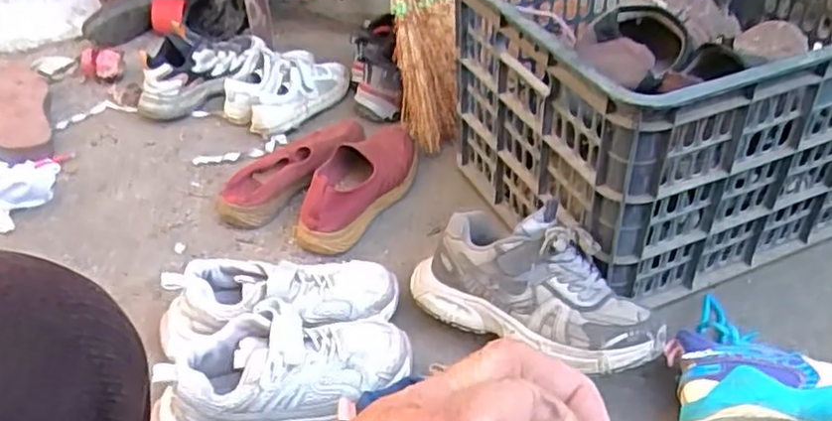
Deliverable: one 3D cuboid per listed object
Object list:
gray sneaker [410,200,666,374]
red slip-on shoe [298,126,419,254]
[{"bbox_3d":[0.110,0.076,0.671,0.245,0.115,0.100,23,46,26],"label":"gray sneaker"},{"bbox_3d":[-0.067,-0.048,0.888,0.084,0.063,0.245,23,46,25],"label":"red slip-on shoe"}]

